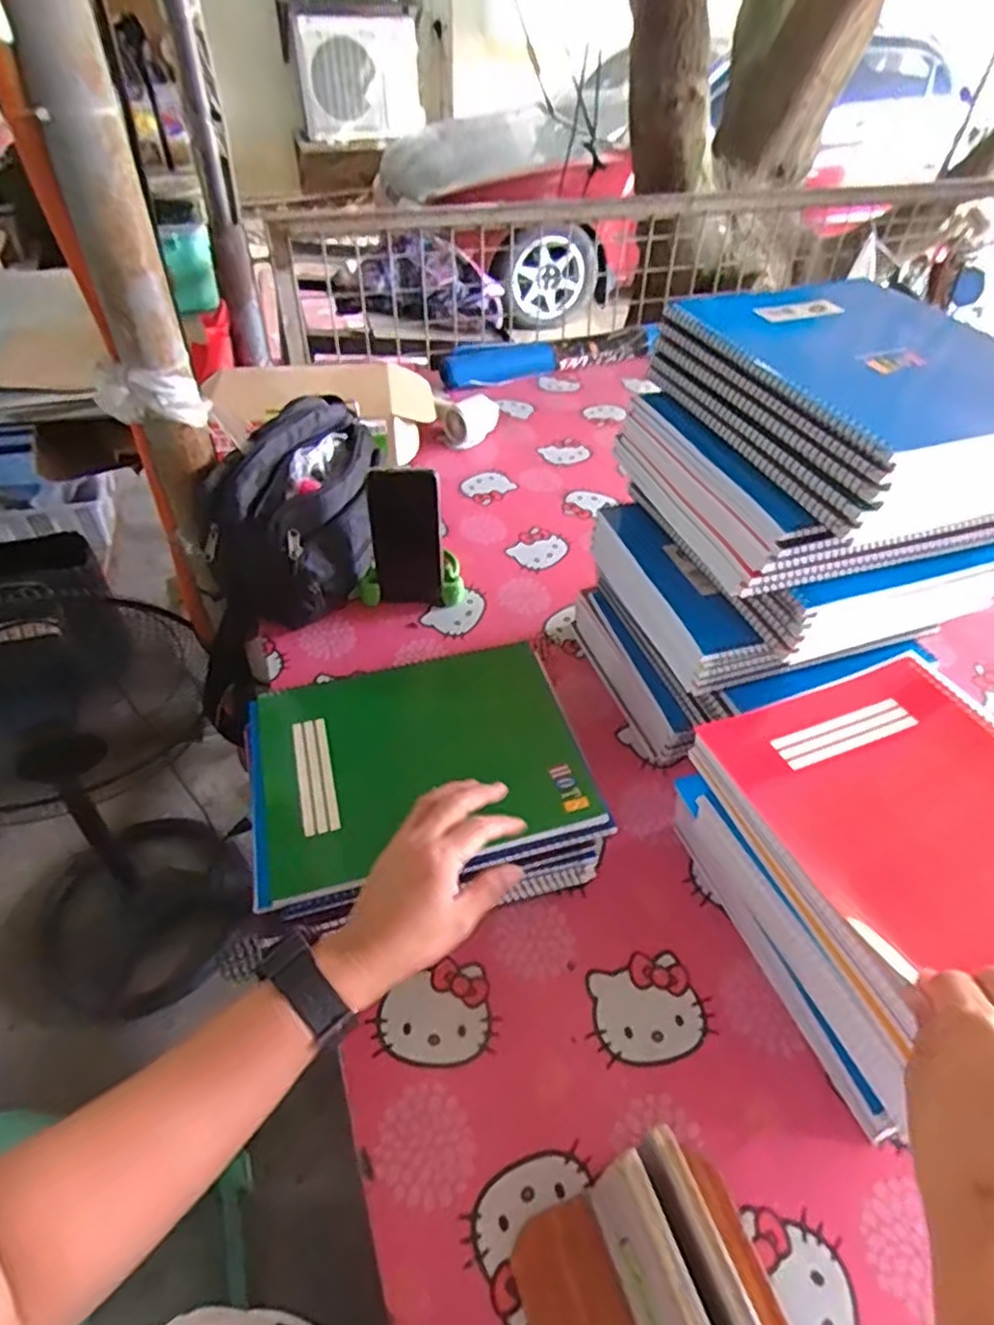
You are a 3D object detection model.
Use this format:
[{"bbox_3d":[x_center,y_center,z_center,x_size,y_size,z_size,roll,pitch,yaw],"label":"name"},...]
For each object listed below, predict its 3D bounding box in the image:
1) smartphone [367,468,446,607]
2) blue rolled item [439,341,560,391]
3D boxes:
[{"bbox_3d":[-0.098,-0.135,0.766,0.076,0.164,0.011,0,39,-1],"label":"smartphone"},{"bbox_3d":[0.004,-0.542,1.258,0.210,0.046,0.057,-18,49,-17],"label":"blue rolled item"}]

